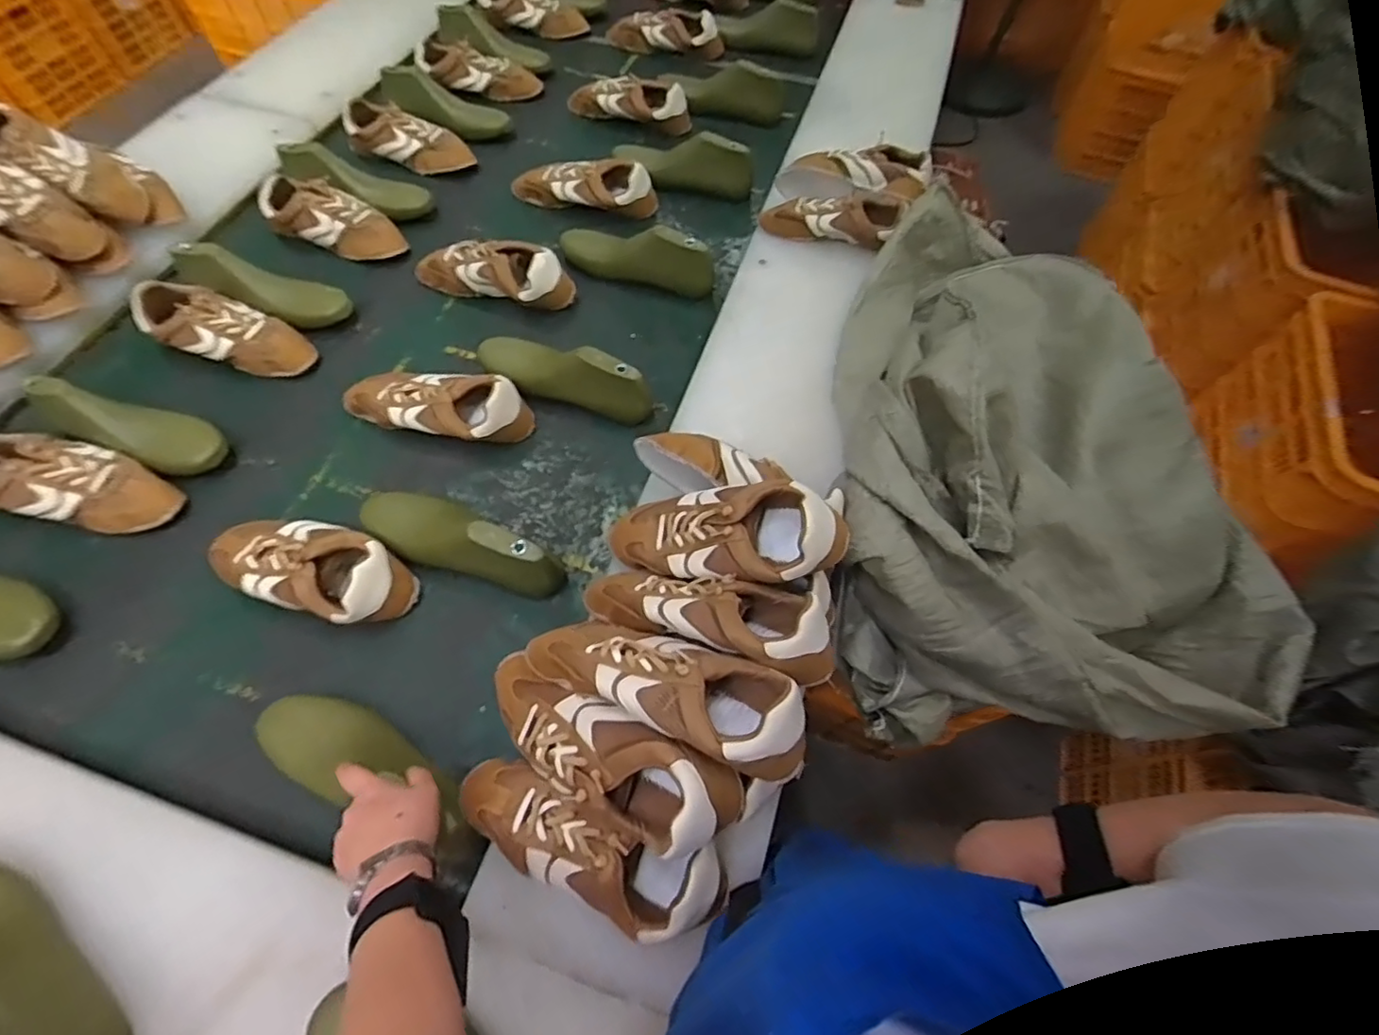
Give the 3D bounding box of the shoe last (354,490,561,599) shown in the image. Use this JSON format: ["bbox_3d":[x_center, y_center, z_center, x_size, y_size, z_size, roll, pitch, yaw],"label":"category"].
[{"bbox_3d":[-0.267,0.021,0.695,0.253,0.088,0.080,19,64,7],"label":"shoe last"}]

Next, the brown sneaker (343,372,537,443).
[{"bbox_3d":[-0.338,-0.153,0.801,0.250,0.067,0.091,14,63,4],"label":"brown sneaker"}]

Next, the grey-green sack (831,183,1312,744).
[{"bbox_3d":[0.449,-0.114,0.768,0.544,0.264,0.716,2,63,-2],"label":"grey-green sack"}]

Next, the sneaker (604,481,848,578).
[{"bbox_3d":[0.028,0.020,0.611,0.247,0.087,0.100,-2,61,20],"label":"sneaker"}]

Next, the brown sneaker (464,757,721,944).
[{"bbox_3d":[-0.089,0.280,0.506,0.241,0.097,0.077,19,64,7],"label":"brown sneaker"}]

